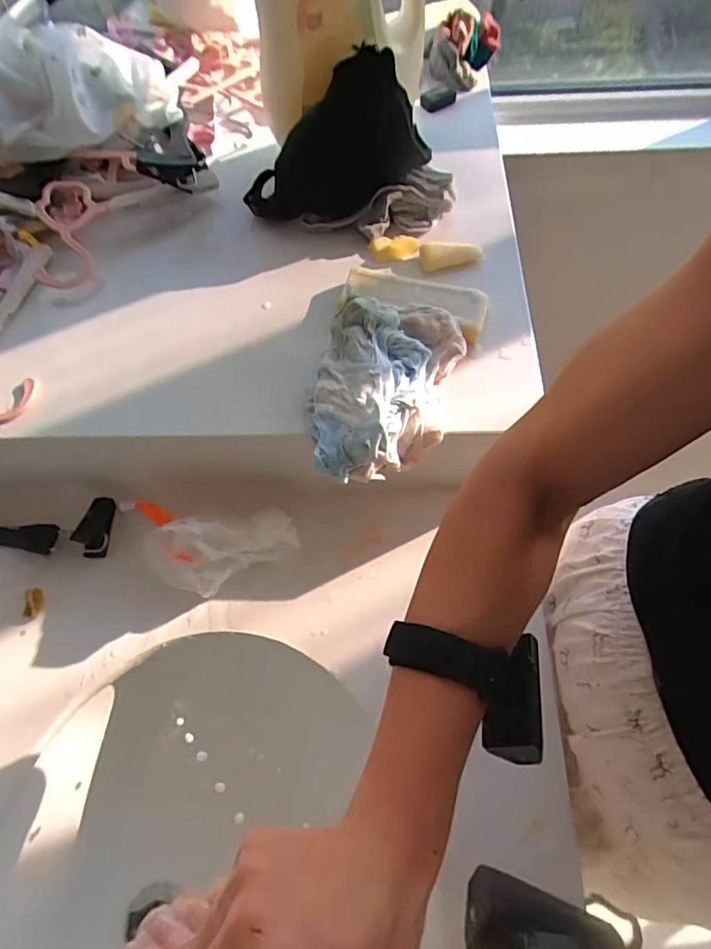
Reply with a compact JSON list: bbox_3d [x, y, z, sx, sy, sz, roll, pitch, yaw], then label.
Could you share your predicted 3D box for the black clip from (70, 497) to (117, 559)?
[{"bbox_3d":[-0.241,0.046,0.501,0.022,0.025,0.056,3,64,4],"label":"black clip"}]

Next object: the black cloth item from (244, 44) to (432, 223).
[{"bbox_3d":[-0.021,-0.317,0.515,0.181,0.099,0.085,-13,64,-4],"label":"black cloth item"}]

